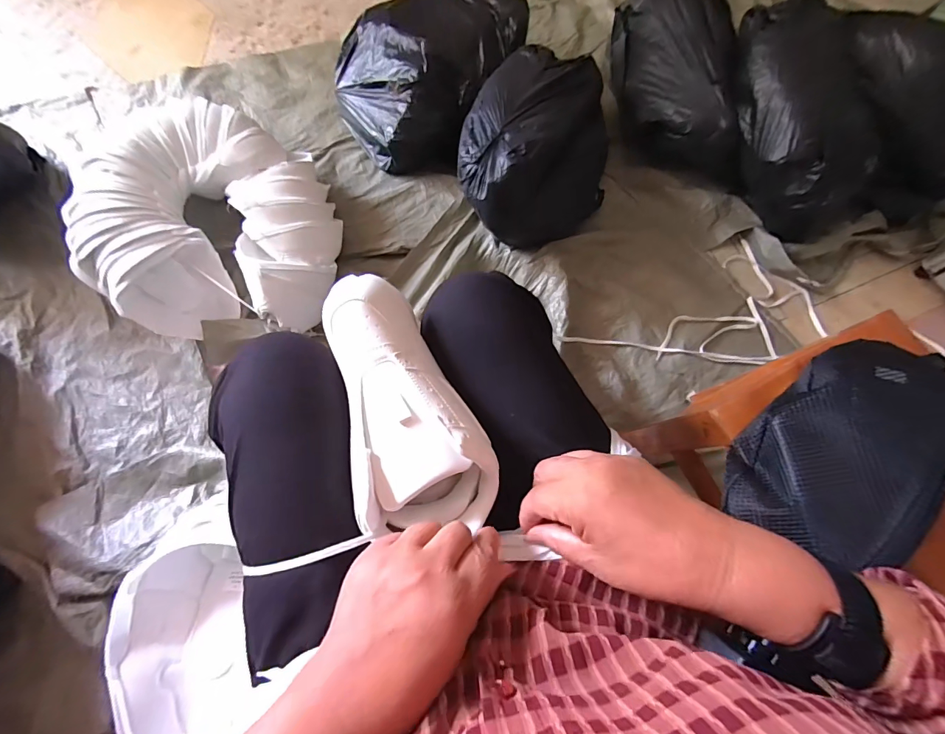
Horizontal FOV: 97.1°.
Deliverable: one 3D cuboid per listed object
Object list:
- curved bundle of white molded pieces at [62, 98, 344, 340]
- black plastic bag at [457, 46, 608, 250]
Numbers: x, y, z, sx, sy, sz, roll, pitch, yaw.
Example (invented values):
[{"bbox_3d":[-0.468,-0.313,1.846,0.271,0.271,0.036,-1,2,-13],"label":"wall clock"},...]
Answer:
[{"bbox_3d":[-0.514,-0.295,0.844,0.466,0.170,0.449,0,74,-3],"label":"curved bundle of white molded pieces"},{"bbox_3d":[0.146,-0.465,0.870,0.302,0.200,0.456,25,74,4],"label":"black plastic bag"}]

